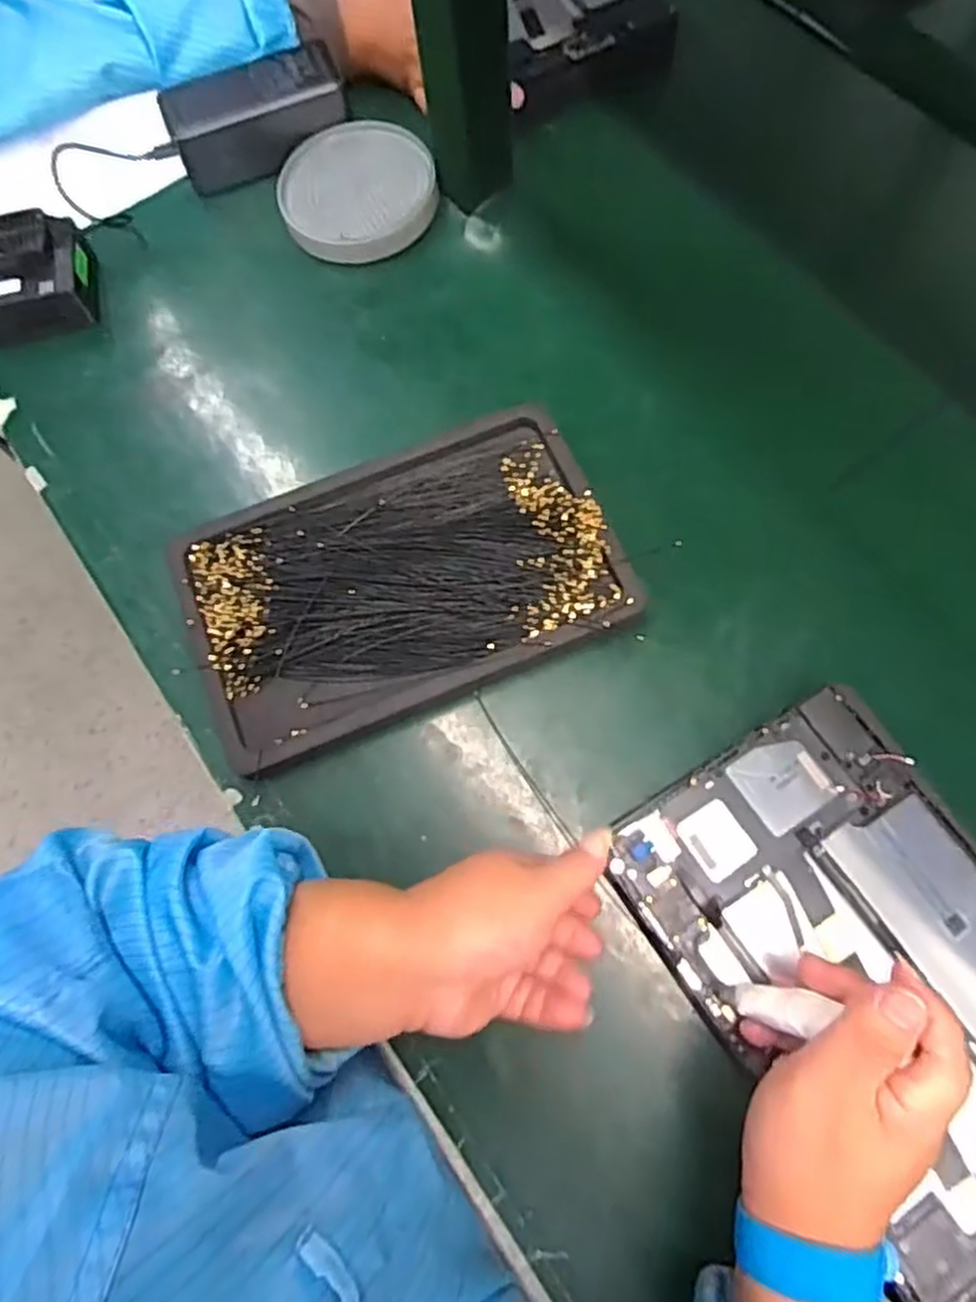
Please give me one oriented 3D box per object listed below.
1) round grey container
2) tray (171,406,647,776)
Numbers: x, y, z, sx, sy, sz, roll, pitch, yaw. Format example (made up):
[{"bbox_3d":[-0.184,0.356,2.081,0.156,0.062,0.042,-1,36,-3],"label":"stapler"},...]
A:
[{"bbox_3d":[-0.095,-0.336,0.537,0.110,0.022,0.112,-1,70,4],"label":"round grey container"},{"bbox_3d":[-0.052,-0.045,0.437,0.241,0.030,0.160,-23,76,-4],"label":"tray"}]

